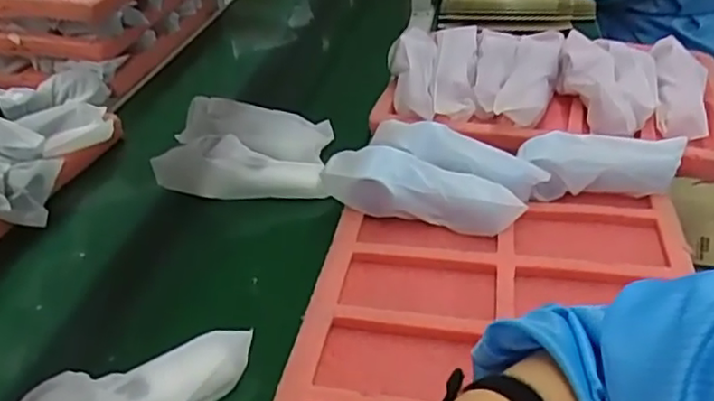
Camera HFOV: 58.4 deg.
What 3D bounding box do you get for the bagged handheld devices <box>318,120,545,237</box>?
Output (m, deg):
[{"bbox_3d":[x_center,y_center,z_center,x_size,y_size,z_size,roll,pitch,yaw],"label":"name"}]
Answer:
[{"bbox_3d":[0.088,-0.026,0.689,0.213,0.066,0.137,11,37,20],"label":"bagged handheld devices"}]

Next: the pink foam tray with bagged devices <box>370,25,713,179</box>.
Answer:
[{"bbox_3d":[0.253,-0.153,0.834,0.436,0.075,0.247,7,36,14],"label":"pink foam tray with bagged devices"}]

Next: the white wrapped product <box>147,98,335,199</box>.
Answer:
[{"bbox_3d":[-0.134,-0.068,0.787,0.191,0.060,0.143,-1,34,4],"label":"white wrapped product"}]

